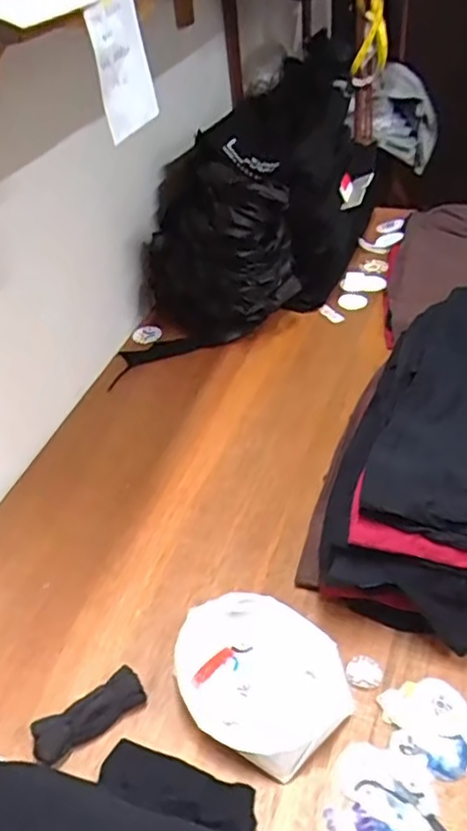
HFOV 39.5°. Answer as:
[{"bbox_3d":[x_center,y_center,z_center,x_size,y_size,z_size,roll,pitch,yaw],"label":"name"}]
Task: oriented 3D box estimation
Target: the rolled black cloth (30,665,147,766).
[{"bbox_3d":[-0.160,0.333,0.722,0.124,0.036,0.041,-29,48,-24],"label":"rolled black cloth"}]

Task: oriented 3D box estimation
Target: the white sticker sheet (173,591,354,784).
[{"bbox_3d":[0.027,0.292,0.732,0.200,0.047,0.160,22,49,26],"label":"white sticker sheet"}]

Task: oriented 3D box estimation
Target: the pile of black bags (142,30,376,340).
[{"bbox_3d":[0.064,-0.439,1.316,0.344,0.301,0.549,15,46,20],"label":"pile of black bags"}]

